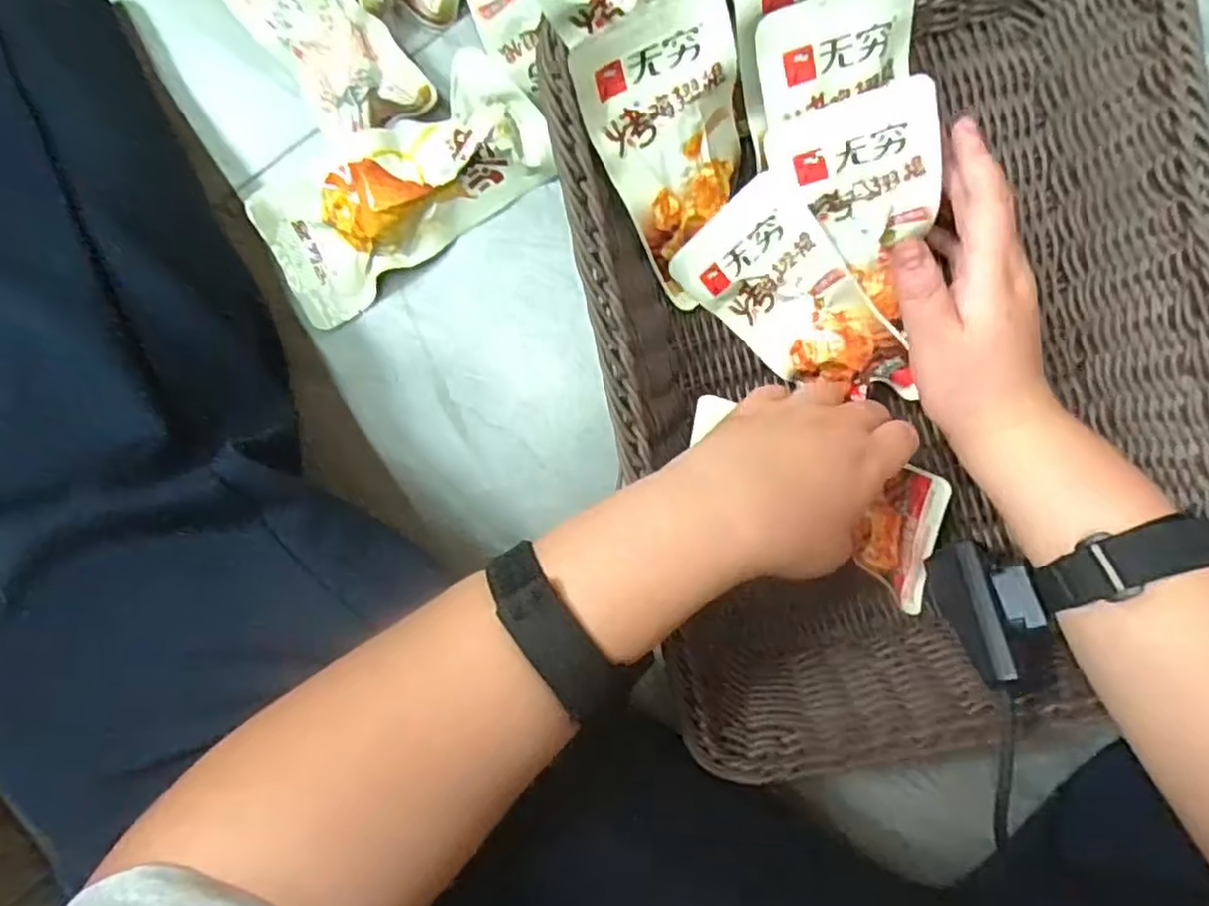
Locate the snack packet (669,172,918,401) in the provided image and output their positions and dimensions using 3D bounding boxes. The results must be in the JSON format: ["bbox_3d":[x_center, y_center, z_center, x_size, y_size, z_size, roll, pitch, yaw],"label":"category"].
[{"bbox_3d":[0.103,-0.079,0.383,0.131,0.020,0.075,39,132,-5],"label":"snack packet"}]

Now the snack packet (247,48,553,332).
[{"bbox_3d":[-0.116,-0.149,0.415,0.172,0.032,0.078,-30,92,5],"label":"snack packet"}]

